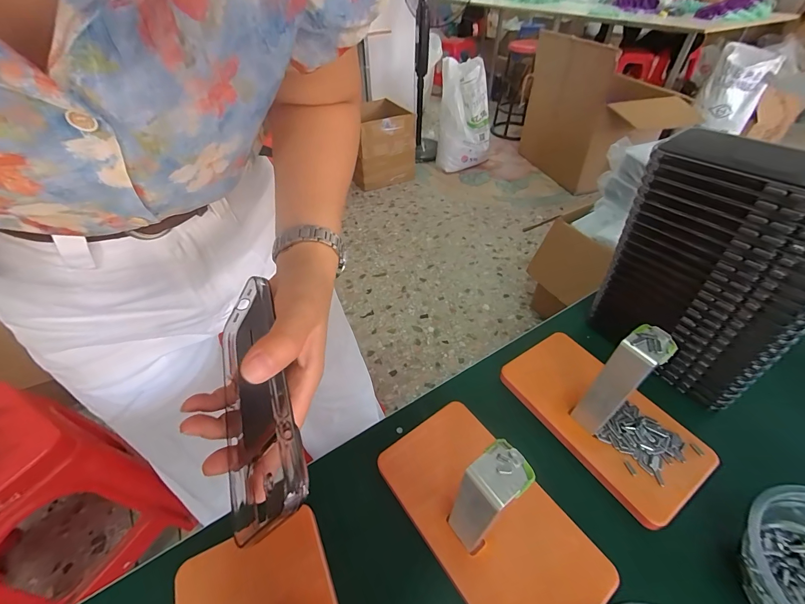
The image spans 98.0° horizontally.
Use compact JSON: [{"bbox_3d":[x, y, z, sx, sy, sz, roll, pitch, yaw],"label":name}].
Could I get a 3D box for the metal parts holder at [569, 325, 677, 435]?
[{"bbox_3d":[0.176,0.067,0.290,0.036,0.111,0.028,-34,56,-23],"label":"metal parts holder"}]

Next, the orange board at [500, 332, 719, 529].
[{"bbox_3d":[0.188,0.104,0.336,0.096,0.017,0.171,-28,54,-19],"label":"orange board"}]

